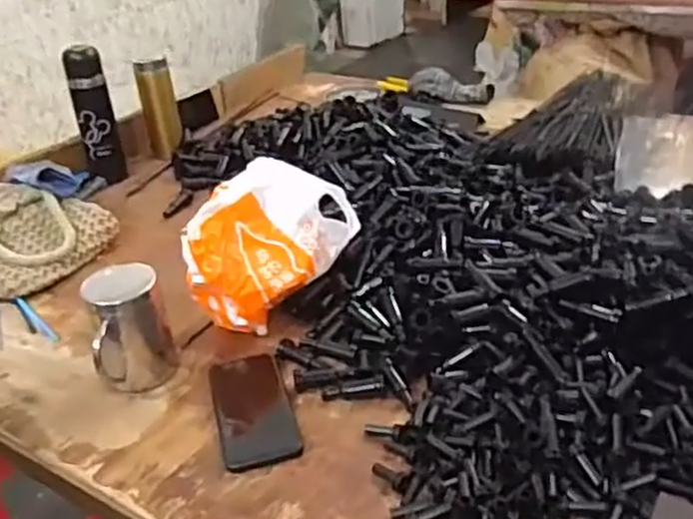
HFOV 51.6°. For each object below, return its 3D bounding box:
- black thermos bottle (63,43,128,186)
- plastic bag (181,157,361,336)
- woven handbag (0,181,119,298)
[{"bbox_3d":[-0.432,-0.245,1.236,0.060,0.220,0.055,-13,31,-14],"label":"black thermos bottle"},{"bbox_3d":[-0.082,-0.004,0.832,0.134,0.152,0.185,8,33,21],"label":"plastic bag"},{"bbox_3d":[-0.475,-0.045,1.014,0.222,0.101,0.198,3,31,12],"label":"woven handbag"}]

